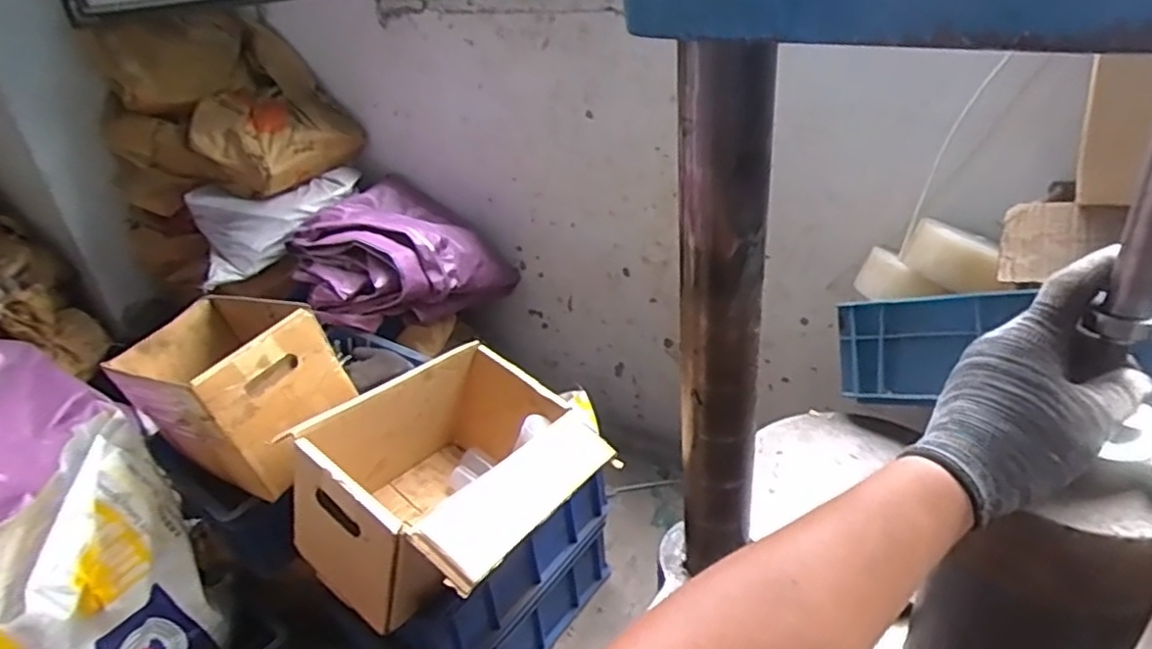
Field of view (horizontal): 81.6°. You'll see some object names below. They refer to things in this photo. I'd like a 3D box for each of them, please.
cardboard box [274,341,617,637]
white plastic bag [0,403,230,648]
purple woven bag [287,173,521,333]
[{"bbox_3d":[-0.156,0.201,0.879,0.309,0.212,0.338,17,38,33],"label":"cardboard box"},{"bbox_3d":[-0.608,0.349,0.877,0.169,0.330,0.269,9,34,24],"label":"white plastic bag"},{"bbox_3d":[-0.368,-0.138,1.409,0.407,0.207,0.366,-30,38,-34],"label":"purple woven bag"}]

